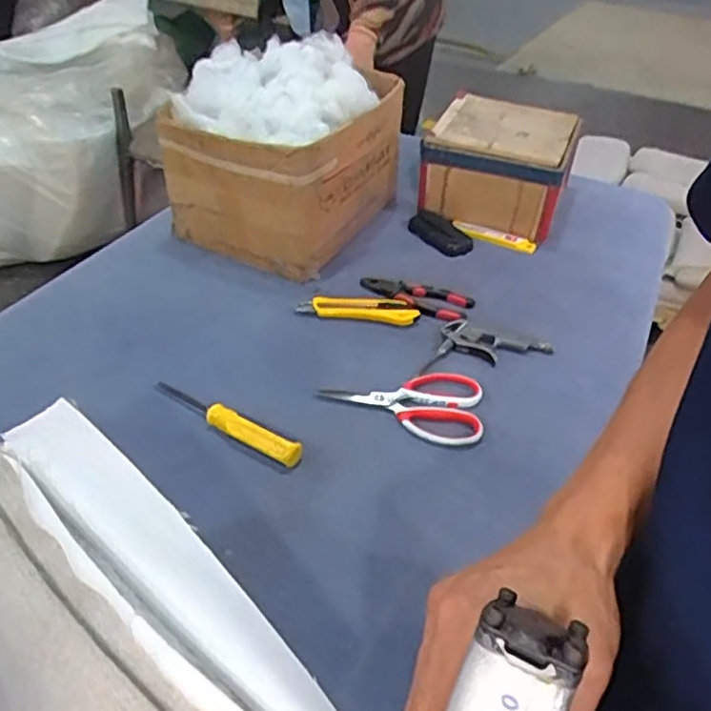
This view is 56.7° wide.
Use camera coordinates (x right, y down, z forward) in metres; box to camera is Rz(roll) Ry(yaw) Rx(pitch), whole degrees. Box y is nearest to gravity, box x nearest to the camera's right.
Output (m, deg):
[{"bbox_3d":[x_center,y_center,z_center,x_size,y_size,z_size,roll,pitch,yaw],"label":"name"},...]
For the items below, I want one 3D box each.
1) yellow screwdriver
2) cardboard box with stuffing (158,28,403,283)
[{"bbox_3d":[-0.142,0.065,0.712,0.201,0.027,0.027,25,45,24],"label":"yellow screwdriver"},{"bbox_3d":[-0.096,-0.283,0.945,0.233,0.257,0.282,23,45,23],"label":"cardboard box with stuffing"}]

